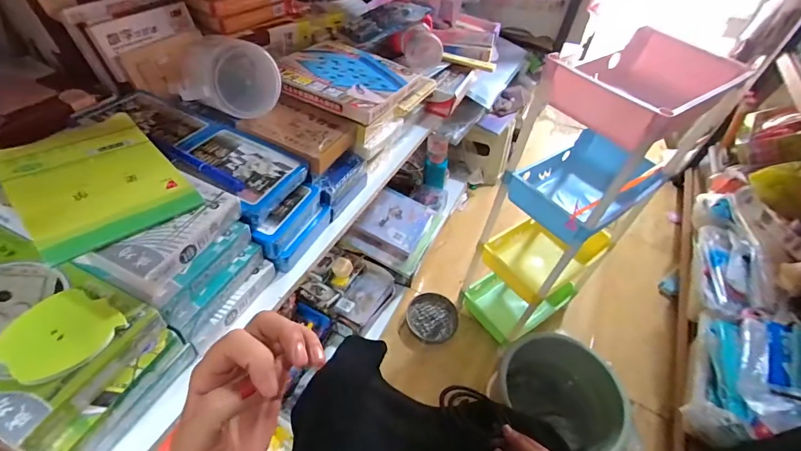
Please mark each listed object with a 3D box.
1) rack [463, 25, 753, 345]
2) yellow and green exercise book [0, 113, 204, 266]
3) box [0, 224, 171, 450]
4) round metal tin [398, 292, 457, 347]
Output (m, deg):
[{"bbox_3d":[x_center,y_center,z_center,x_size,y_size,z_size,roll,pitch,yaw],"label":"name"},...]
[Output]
[{"bbox_3d":[0.348,0.006,0.843,0.273,0.764,0.199,-25,55,-25],"label":"rack"},{"bbox_3d":[-0.297,-0.047,0.369,0.172,0.020,0.124,38,55,25],"label":"yellow and green exercise book"},{"bbox_3d":[-0.323,0.077,0.313,0.220,0.045,0.112,21,50,13],"label":"box"},{"bbox_3d":[0.076,0.263,1.076,0.162,0.040,0.146,-3,49,-8],"label":"round metal tin"}]

